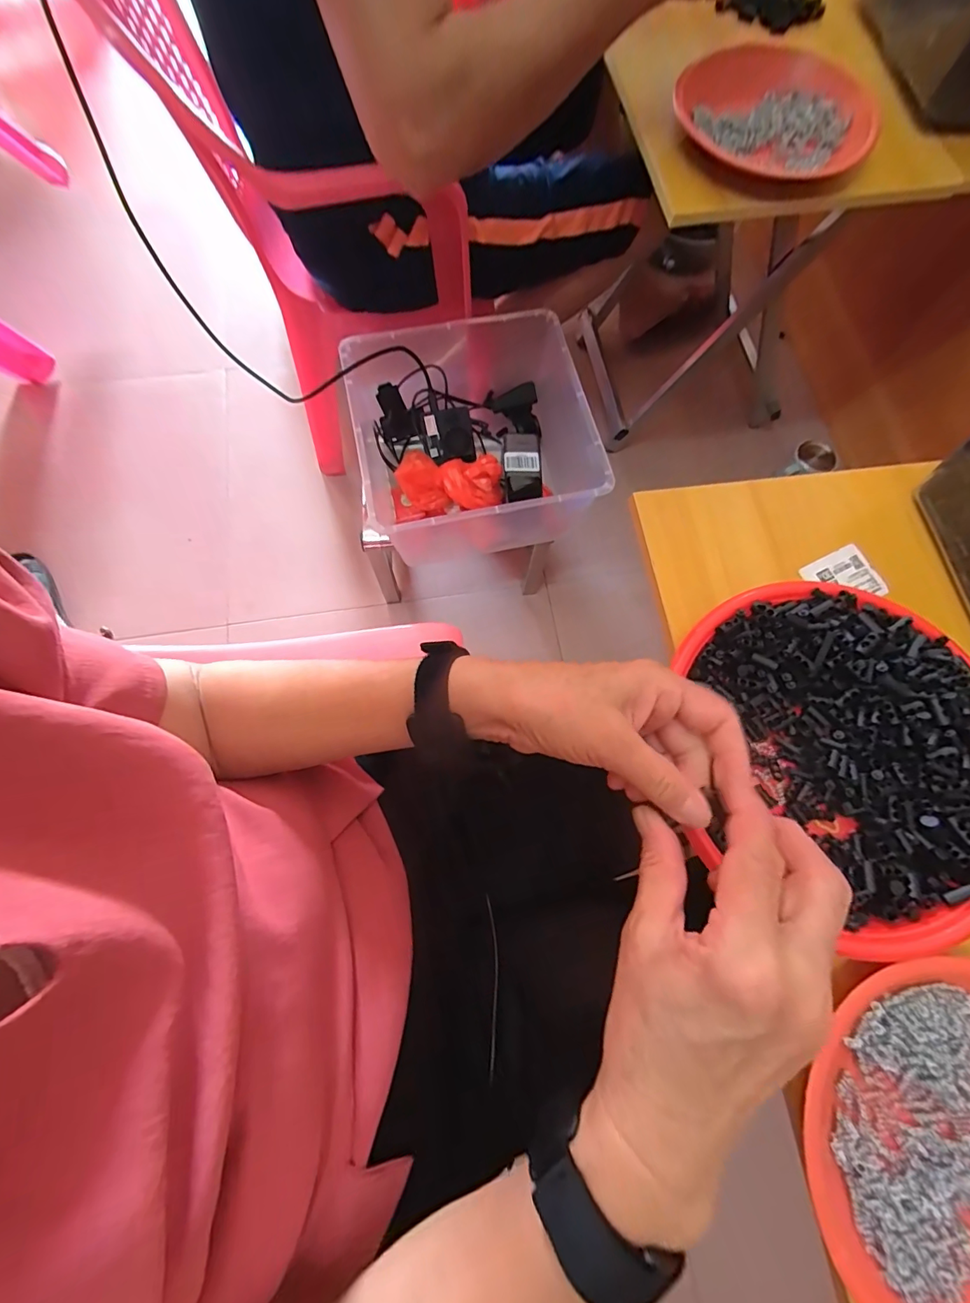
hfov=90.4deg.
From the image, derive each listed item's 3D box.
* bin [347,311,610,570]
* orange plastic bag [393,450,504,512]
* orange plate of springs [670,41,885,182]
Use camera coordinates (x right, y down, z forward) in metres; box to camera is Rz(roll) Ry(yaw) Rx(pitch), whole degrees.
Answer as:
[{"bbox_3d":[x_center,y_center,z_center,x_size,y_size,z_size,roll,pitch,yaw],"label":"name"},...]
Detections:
[{"bbox_3d":[-0.022,-0.295,0.684,0.300,0.157,0.322,-12,74,-5],"label":"bin"},{"bbox_3d":[-0.049,-0.245,0.673,0.143,0.056,0.076,-6,74,-3],"label":"orange plastic bag"},{"bbox_3d":[0.299,-0.556,0.493,0.194,0.026,0.181,0,73,-1],"label":"orange plate of springs"}]

